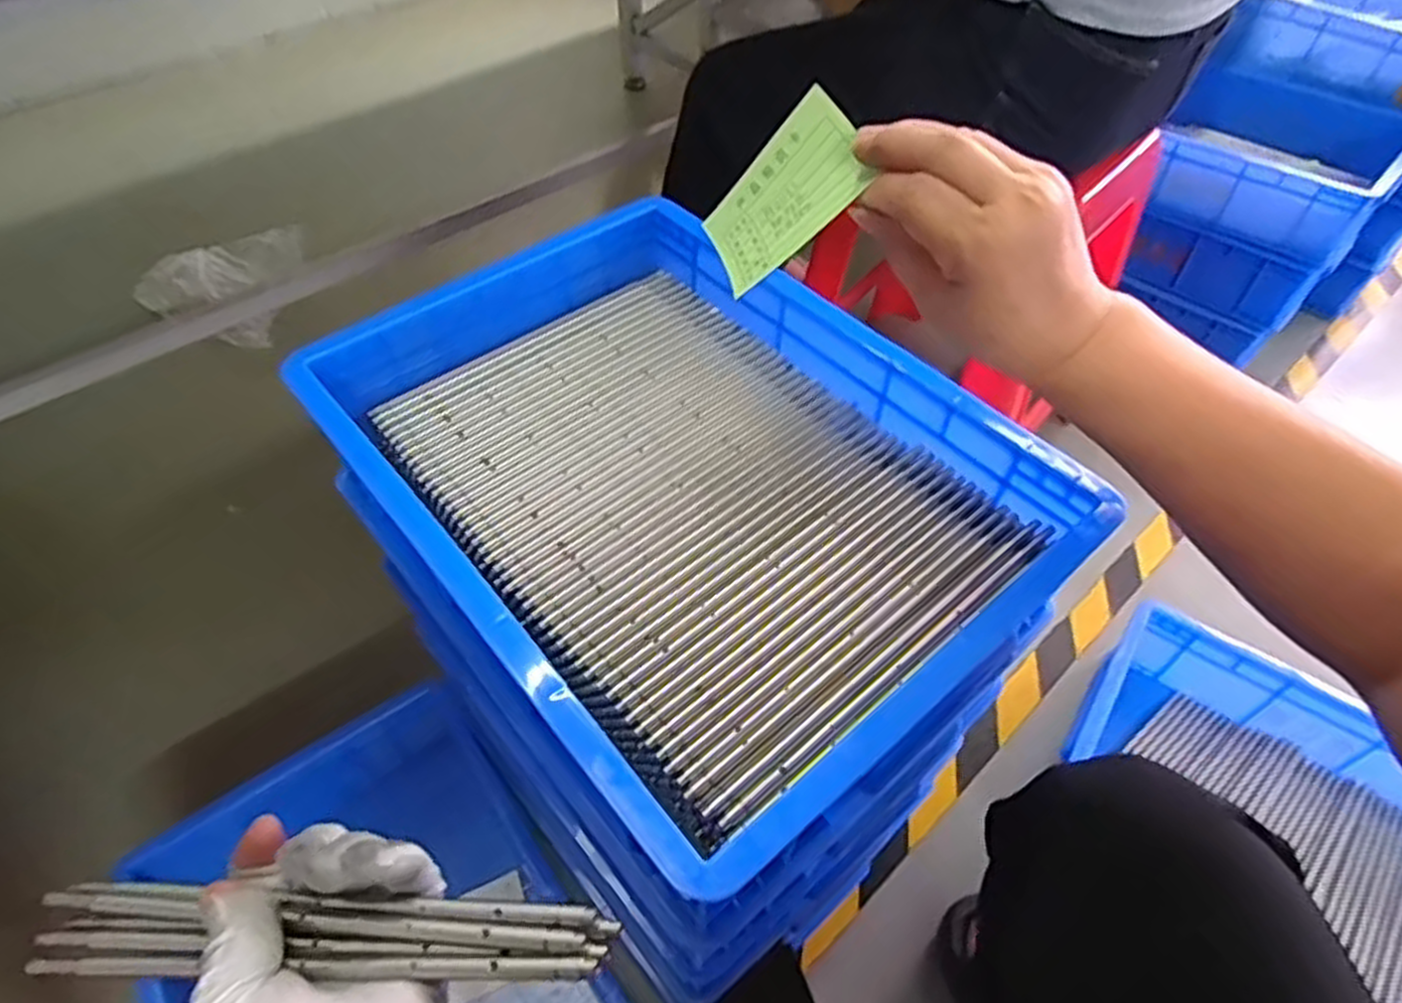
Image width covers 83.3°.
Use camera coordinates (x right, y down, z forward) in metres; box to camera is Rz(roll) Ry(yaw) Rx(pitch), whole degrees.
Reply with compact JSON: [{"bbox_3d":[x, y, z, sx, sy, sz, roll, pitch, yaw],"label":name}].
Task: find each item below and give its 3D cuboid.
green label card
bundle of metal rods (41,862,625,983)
[{"bbox_3d":[0.042,-0.159,0.412,0.009,0.094,0.058,-4,61,-51],"label":"green label card"},{"bbox_3d":[-0.156,0.169,0.310,0.252,0.014,0.032,-7,49,14],"label":"bundle of metal rods"}]

